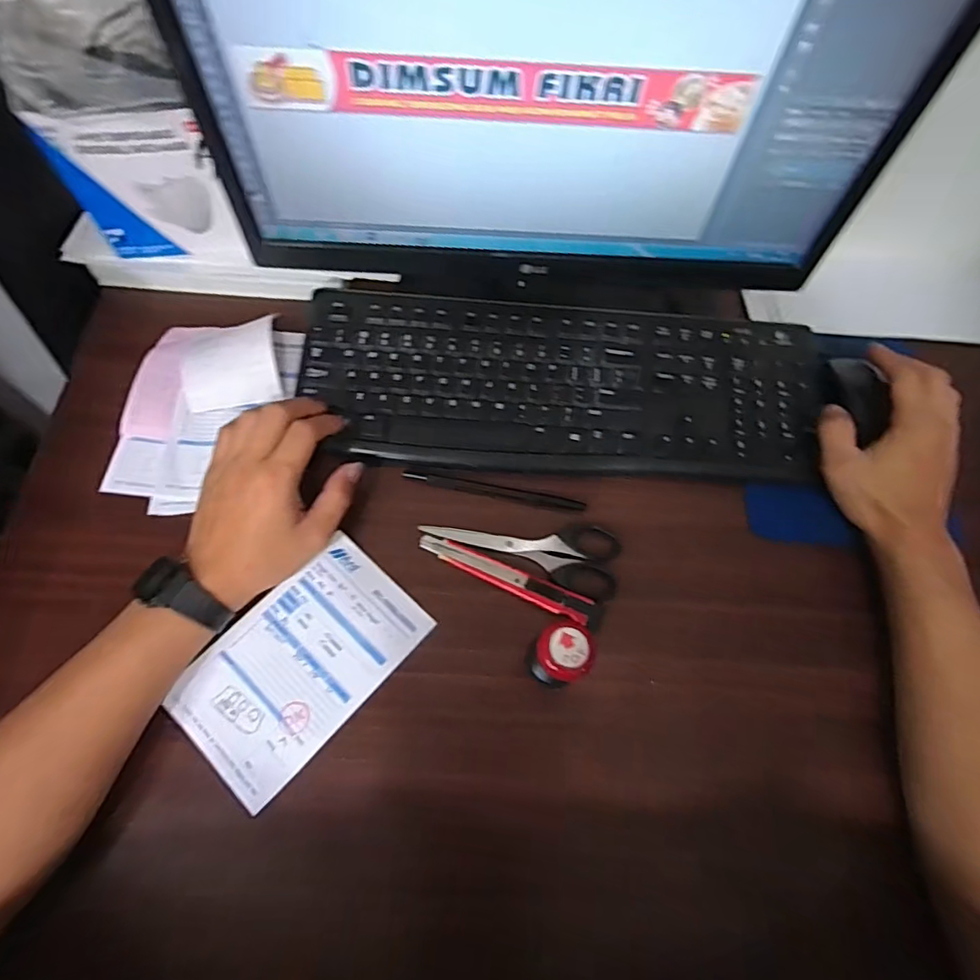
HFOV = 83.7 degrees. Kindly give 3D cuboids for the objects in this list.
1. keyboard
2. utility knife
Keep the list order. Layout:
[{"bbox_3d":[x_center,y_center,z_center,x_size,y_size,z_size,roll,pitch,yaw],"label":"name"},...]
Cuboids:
[{"bbox_3d":[0.059,-0.090,0.457,0.421,0.016,0.150,4,75,0],"label":"keyboard"},{"bbox_3d":[0.015,0.066,0.410,0.144,0.012,0.020,23,75,4],"label":"utility knife"}]

